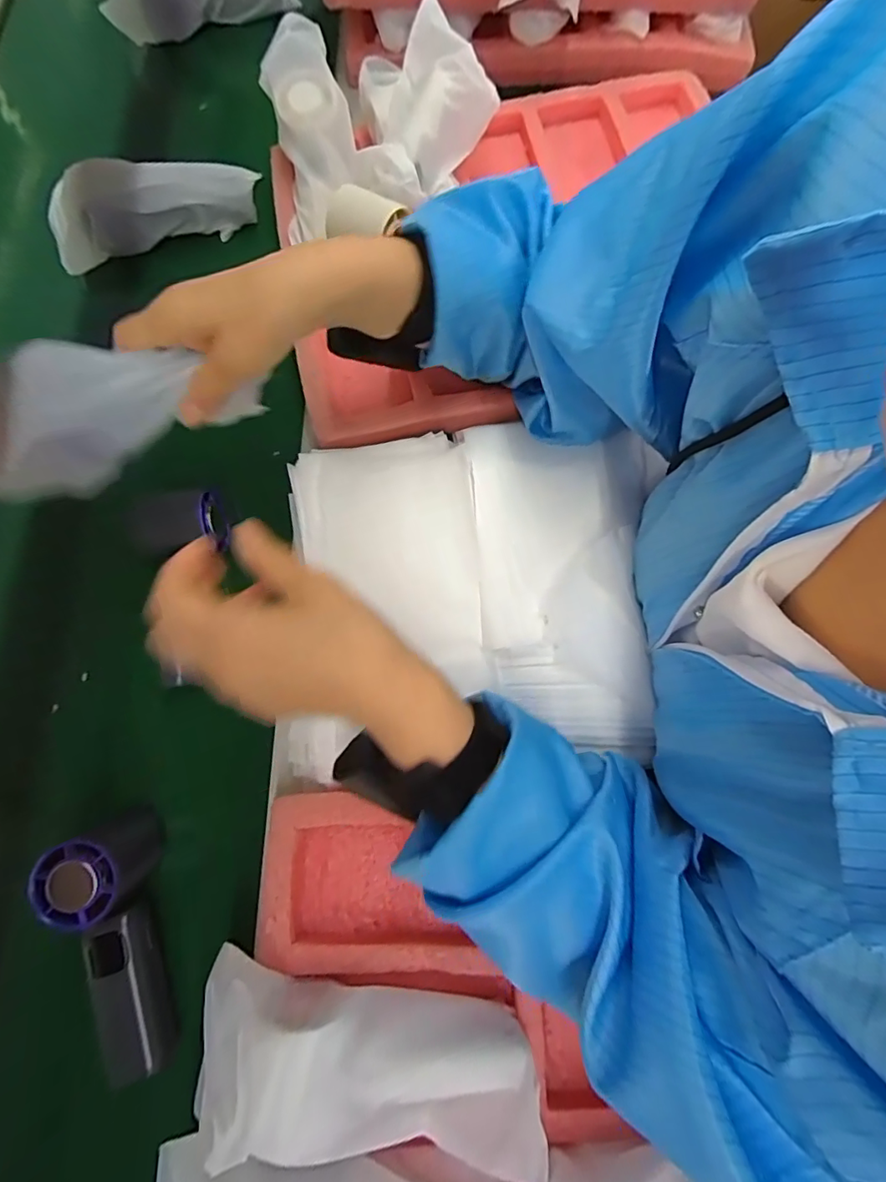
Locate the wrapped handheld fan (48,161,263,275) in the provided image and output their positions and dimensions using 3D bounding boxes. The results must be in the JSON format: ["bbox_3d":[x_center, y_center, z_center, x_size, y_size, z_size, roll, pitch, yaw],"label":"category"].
[{"bbox_3d":[-0.276,-0.367,0.472,0.187,0.052,0.062,-17,76,-3],"label":"wrapped handheld fan"}]

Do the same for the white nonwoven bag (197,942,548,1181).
[{"bbox_3d":[-0.041,0.258,0.269,0.184,0.054,0.067,10,76,4],"label":"white nonwoven bag"}]

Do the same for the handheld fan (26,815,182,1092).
[{"bbox_3d":[-0.211,0.227,0.324,0.051,0.064,0.147,-15,89,-3],"label":"handheld fan"}]

